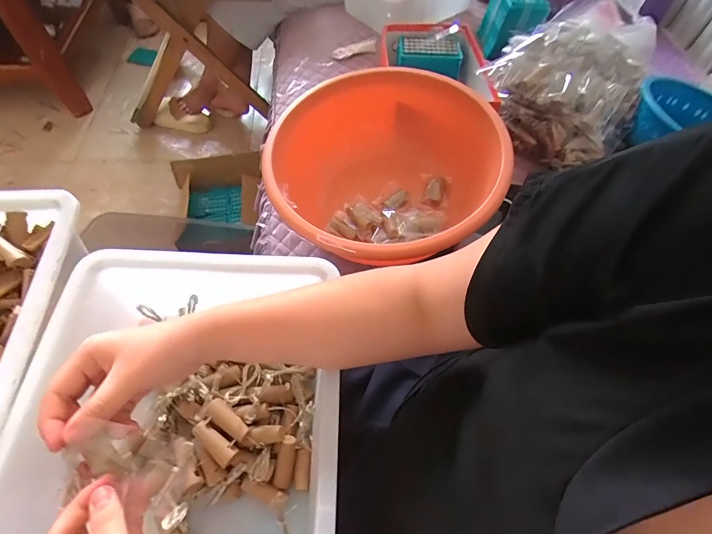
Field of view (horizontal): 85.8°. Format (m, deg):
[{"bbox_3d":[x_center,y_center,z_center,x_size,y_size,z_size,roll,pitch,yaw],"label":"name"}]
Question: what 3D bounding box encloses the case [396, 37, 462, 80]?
[{"bbox_3d":[0.166,-0.480,0.867,0.149,0.049,0.067,12,59,4],"label":"case"}]

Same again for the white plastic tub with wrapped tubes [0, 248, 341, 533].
[{"bbox_3d":[-0.177,0.166,0.392,0.283,0.135,0.359,4,59,-1],"label":"white plastic tub with wrapped tubes"}]

